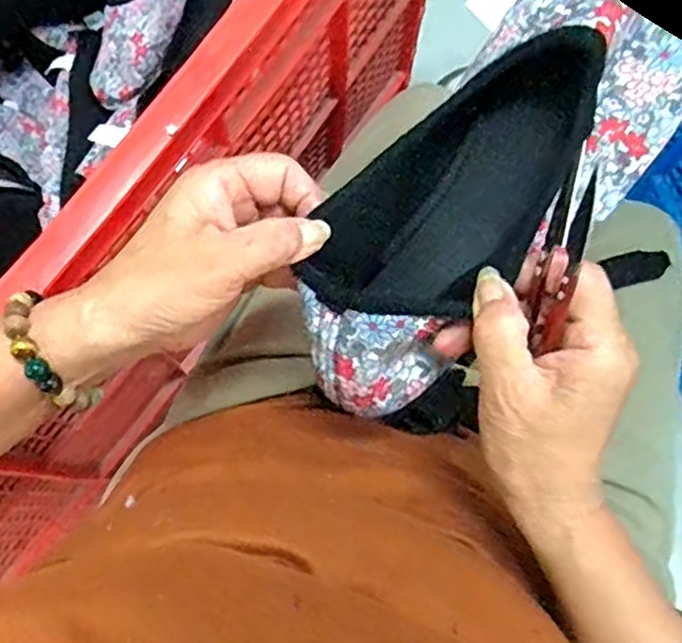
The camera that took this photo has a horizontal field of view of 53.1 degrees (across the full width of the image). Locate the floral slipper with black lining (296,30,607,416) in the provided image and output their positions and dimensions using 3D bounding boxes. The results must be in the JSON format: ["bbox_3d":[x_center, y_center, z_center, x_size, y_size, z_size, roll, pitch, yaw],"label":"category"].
[{"bbox_3d":[0.045,-0.046,0.306,0.077,0.042,0.184,36,96,9],"label":"floral slipper with black lining"}]

